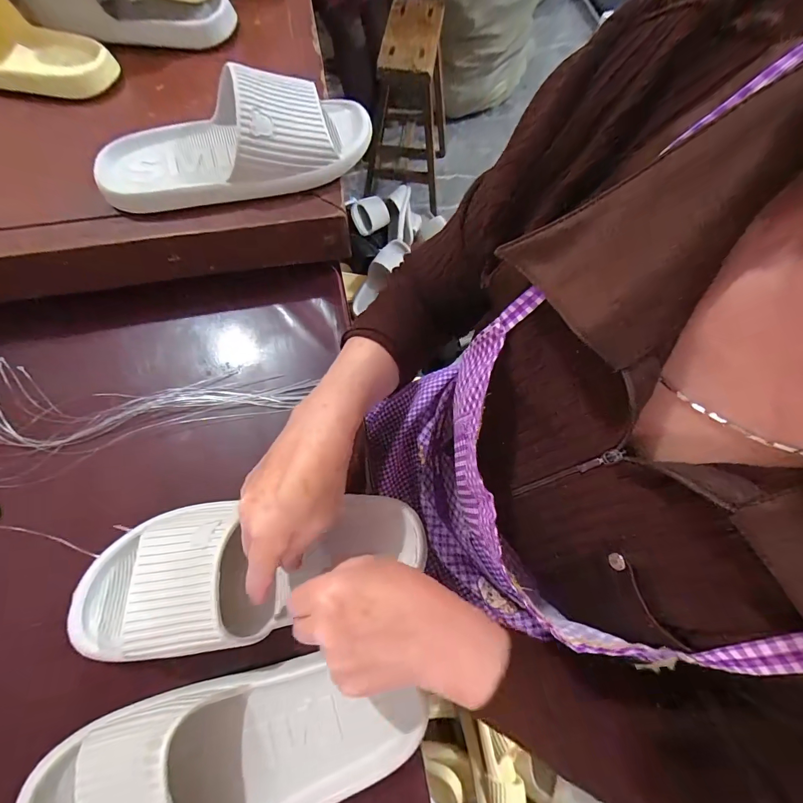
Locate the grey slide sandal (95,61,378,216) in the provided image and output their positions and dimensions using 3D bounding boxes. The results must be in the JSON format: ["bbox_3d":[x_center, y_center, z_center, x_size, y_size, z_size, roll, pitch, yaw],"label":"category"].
[{"bbox_3d":[-0.161,-0.262,0.376,0.269,0.066,0.100,-17,71,-8],"label":"grey slide sandal"}]

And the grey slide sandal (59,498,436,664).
[{"bbox_3d":[-0.123,0.130,0.317,0.282,0.058,0.109,-10,70,-9],"label":"grey slide sandal"}]

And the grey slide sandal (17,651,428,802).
[{"bbox_3d":[-0.123,0.260,0.270,0.276,0.072,0.104,-7,69,-10],"label":"grey slide sandal"}]

